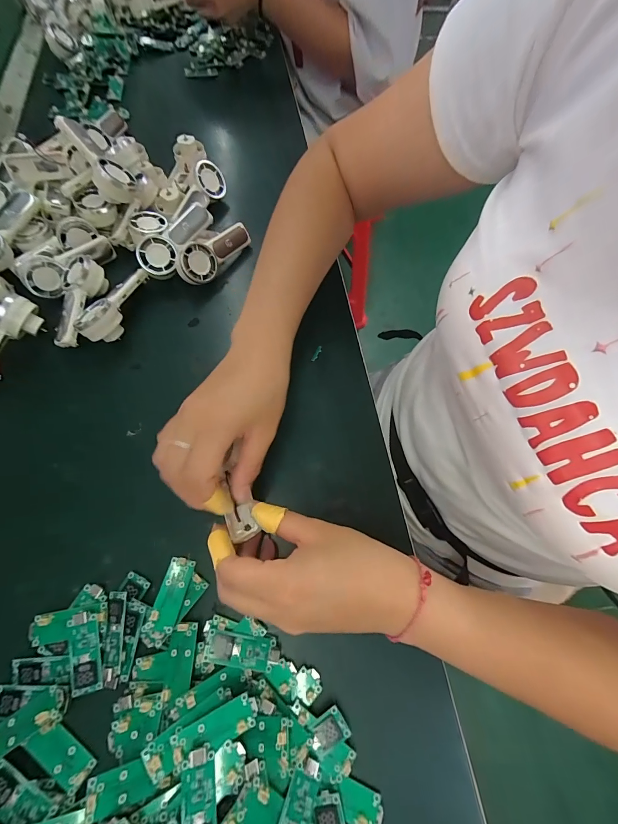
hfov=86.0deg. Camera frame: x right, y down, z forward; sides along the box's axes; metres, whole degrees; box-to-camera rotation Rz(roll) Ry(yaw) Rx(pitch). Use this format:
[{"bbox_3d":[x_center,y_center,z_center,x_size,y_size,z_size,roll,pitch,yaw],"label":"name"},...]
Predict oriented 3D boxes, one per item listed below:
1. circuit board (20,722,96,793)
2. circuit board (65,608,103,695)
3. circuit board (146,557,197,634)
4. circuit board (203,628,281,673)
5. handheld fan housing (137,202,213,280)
[{"bbox_3d":[-0.157,0.216,0.208,0.042,0.007,0.018,29,59,14],"label":"circuit board"},{"bbox_3d":[-0.153,0.162,0.224,0.019,0.008,0.048,-13,68,-6],"label":"circuit board"},{"bbox_3d":[-0.100,0.132,0.241,0.019,0.005,0.047,10,52,1],"label":"circuit board"},{"bbox_3d":[-0.046,0.164,0.227,0.049,0.004,0.019,8,67,3],"label":"circuit board"},{"bbox_3d":[-0.142,-0.184,0.348,0.036,0.021,0.091,27,70,10],"label":"handheld fan housing"}]

